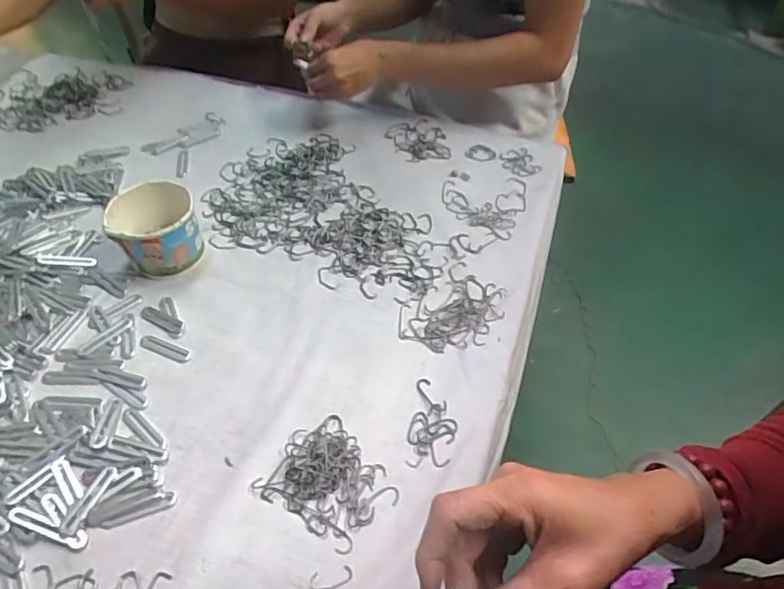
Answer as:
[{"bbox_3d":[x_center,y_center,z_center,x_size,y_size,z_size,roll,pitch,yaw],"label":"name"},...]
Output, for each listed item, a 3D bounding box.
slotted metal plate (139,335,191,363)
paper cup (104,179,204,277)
[{"bbox_3d":[-0.231,0.056,0.557,0.057,0.006,0.015,16,52,14],"label":"slotted metal plate"},{"bbox_3d":[-0.262,-0.071,0.611,0.086,0.076,0.078,-15,51,-12],"label":"paper cup"}]

